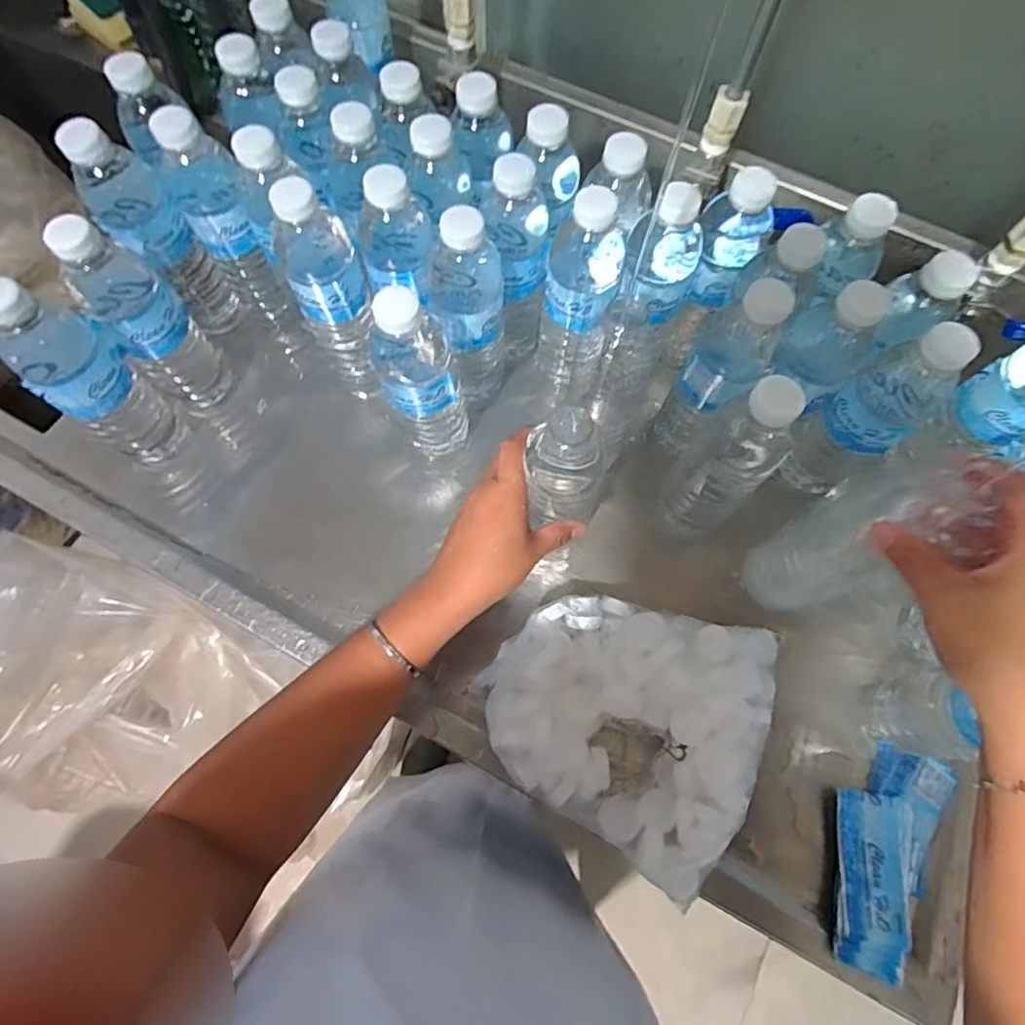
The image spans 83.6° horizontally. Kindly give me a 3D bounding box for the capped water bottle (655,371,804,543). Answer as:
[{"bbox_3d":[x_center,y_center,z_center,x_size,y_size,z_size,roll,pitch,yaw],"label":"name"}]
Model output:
[{"bbox_3d":[0.168,-0.035,0.444,0.059,0.202,0.053,-41,76,-16],"label":"capped water bottle"}]

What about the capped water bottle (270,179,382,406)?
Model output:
[{"bbox_3d":[-0.153,-0.182,0.492,0.058,0.203,0.066,-21,72,-10],"label":"capped water bottle"}]

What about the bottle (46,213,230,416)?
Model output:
[{"bbox_3d":[-0.310,-0.164,0.490,0.062,0.198,0.064,-41,76,-16],"label":"bottle"}]

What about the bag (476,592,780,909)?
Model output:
[{"bbox_3d":[0.099,0.153,0.467,0.210,0.062,0.197,34,72,10],"label":"bag"}]

